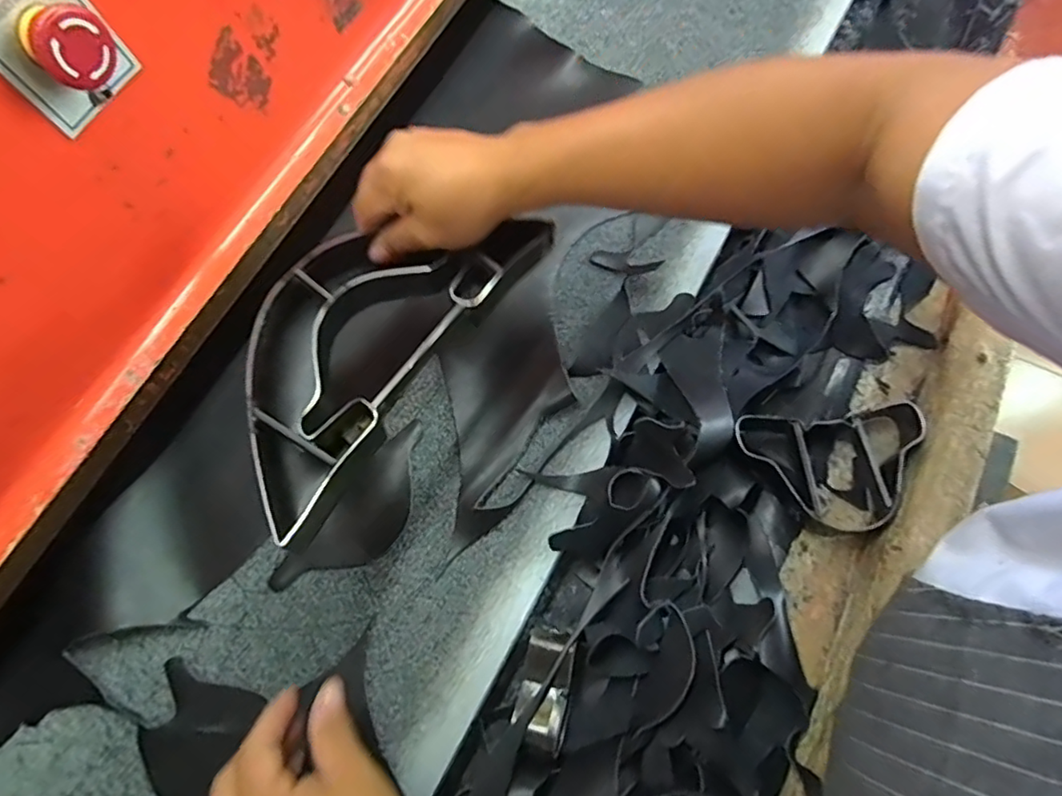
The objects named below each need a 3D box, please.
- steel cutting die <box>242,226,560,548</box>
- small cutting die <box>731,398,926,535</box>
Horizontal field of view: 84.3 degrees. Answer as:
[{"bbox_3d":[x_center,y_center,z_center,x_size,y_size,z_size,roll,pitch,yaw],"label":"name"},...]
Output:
[{"bbox_3d":[-0.106,-0.043,0.382,0.127,0.034,0.256,30,71,8],"label":"steel cutting die"},{"bbox_3d":[0.218,0.053,0.434,0.121,0.039,0.091,-9,69,1],"label":"small cutting die"}]

